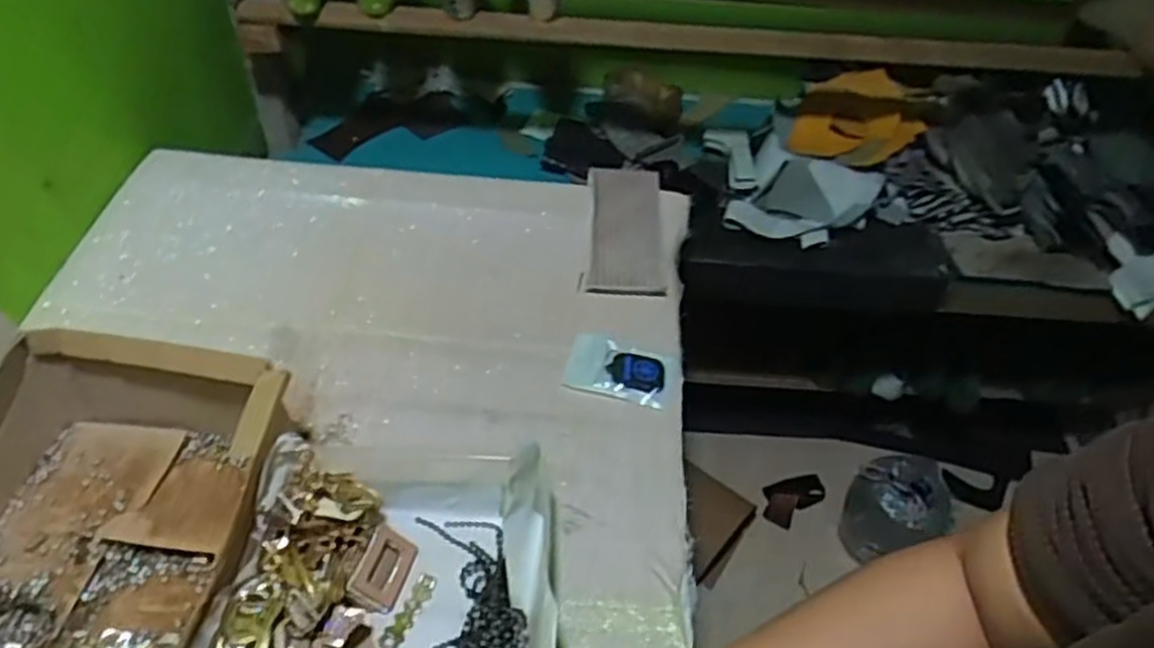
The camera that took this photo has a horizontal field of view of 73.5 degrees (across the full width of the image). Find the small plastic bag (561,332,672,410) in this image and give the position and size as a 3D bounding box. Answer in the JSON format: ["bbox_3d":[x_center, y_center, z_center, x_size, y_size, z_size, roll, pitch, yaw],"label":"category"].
[{"bbox_3d":[0.039,0.040,0.716,0.095,0.014,0.063,15,48,8],"label":"small plastic bag"}]

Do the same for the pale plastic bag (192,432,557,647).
[{"bbox_3d":[-0.125,0.168,0.531,0.210,0.082,0.203,0,47,-5],"label":"pale plastic bag"}]

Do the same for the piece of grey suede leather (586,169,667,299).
[{"bbox_3d":[0.055,-0.104,0.838,0.080,0.027,0.178,4,47,-1],"label":"piece of grey suede leather"}]

